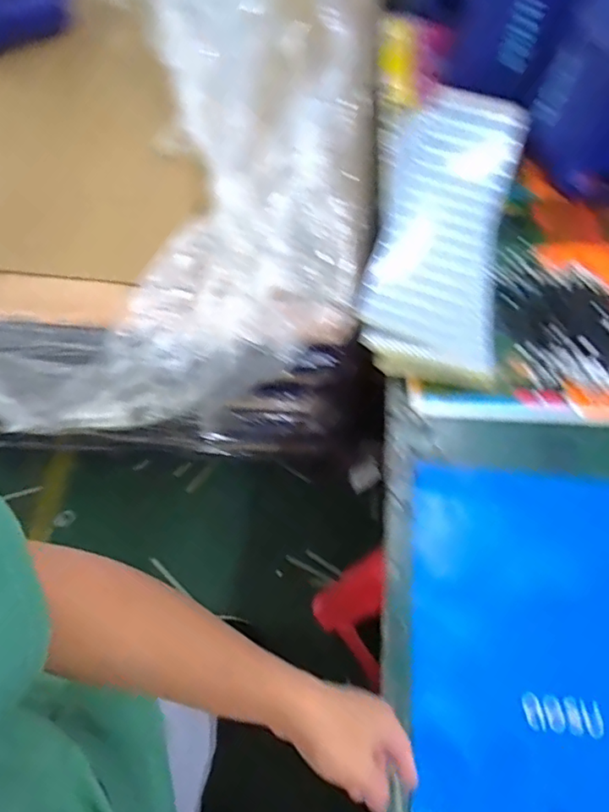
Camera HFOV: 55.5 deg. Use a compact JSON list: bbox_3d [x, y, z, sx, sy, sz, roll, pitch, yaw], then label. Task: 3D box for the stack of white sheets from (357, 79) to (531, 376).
[{"bbox_3d":[0.185,-0.243,0.793,0.175,0.064,0.468,12,64,5],"label":"stack of white sheets"}]

